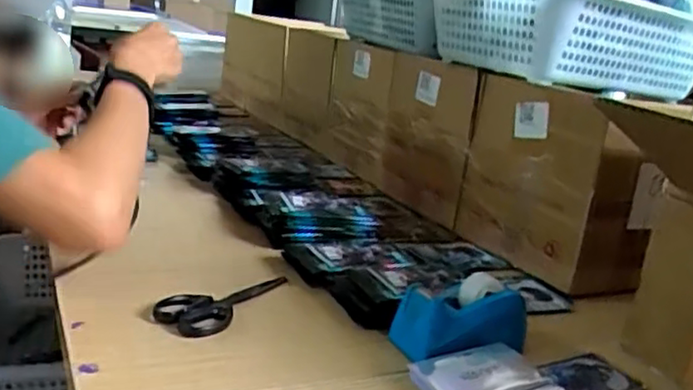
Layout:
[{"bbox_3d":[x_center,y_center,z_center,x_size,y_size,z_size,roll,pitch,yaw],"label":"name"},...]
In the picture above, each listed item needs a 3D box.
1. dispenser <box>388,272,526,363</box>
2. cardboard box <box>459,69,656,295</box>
[{"bbox_3d":[0.098,0.104,0.560,0.113,0.058,0.057,0,18,-24],"label":"dispenser"},{"bbox_3d":[0.242,-0.018,0.797,0.118,0.197,0.226,2,17,-20],"label":"cardboard box"}]

